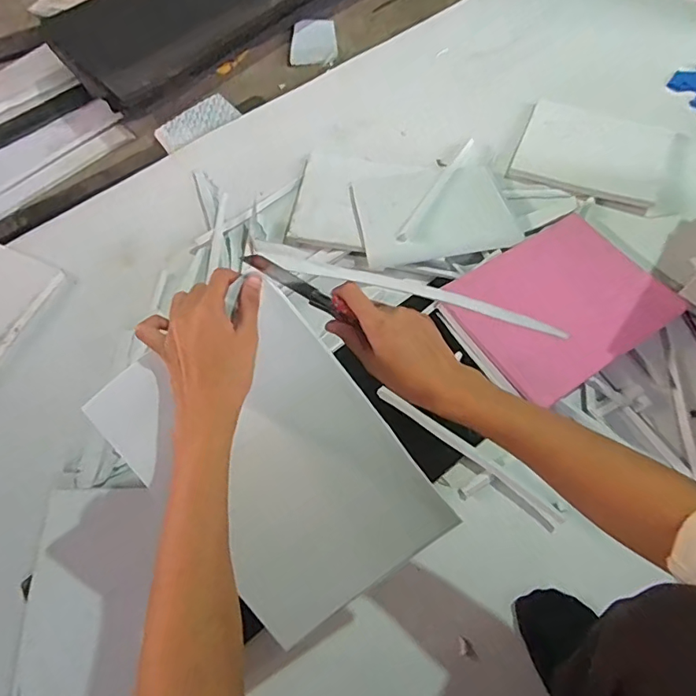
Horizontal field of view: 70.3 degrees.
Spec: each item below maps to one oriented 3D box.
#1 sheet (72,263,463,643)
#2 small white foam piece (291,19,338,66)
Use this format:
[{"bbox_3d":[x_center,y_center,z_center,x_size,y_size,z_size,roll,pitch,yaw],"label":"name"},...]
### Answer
[{"bbox_3d":[-0.060,0.096,0.411,0.185,0.010,0.263,-38,94,2],"label":"sheet"},{"bbox_3d":[-0.076,-0.690,1.120,0.103,0.024,0.138,2,65,5],"label":"small white foam piece"}]

